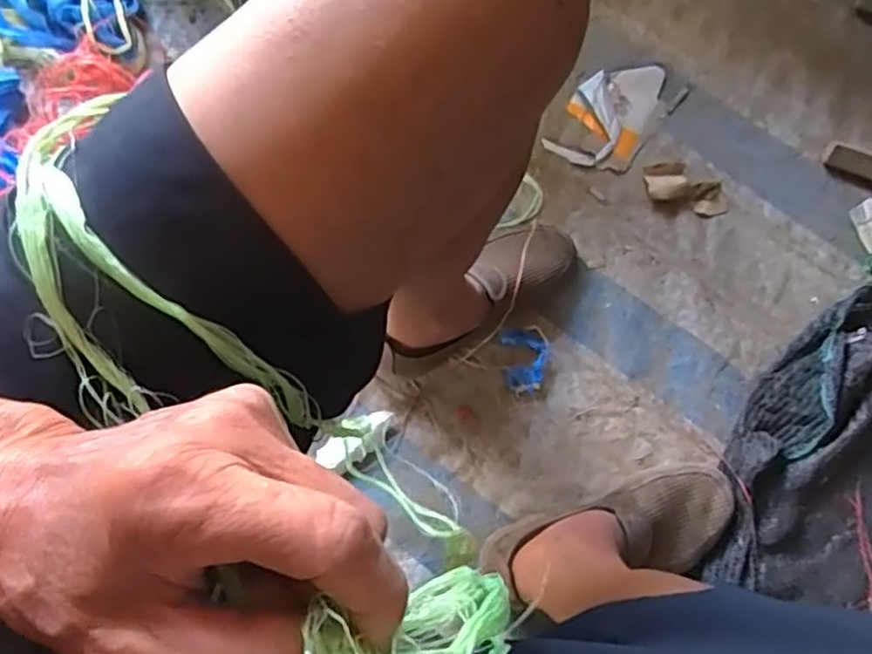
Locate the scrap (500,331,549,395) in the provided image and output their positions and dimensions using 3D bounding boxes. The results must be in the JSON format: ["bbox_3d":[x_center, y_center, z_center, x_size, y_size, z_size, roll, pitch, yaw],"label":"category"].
[{"bbox_3d":[0.103,0.038,0.760,0.050,0.014,0.069,-7,74,-4],"label":"scrap"}]

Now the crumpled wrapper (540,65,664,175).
[{"bbox_3d":[0.223,-0.273,0.855,0.100,0.018,0.182,32,75,7],"label":"crumpled wrapper"}]

